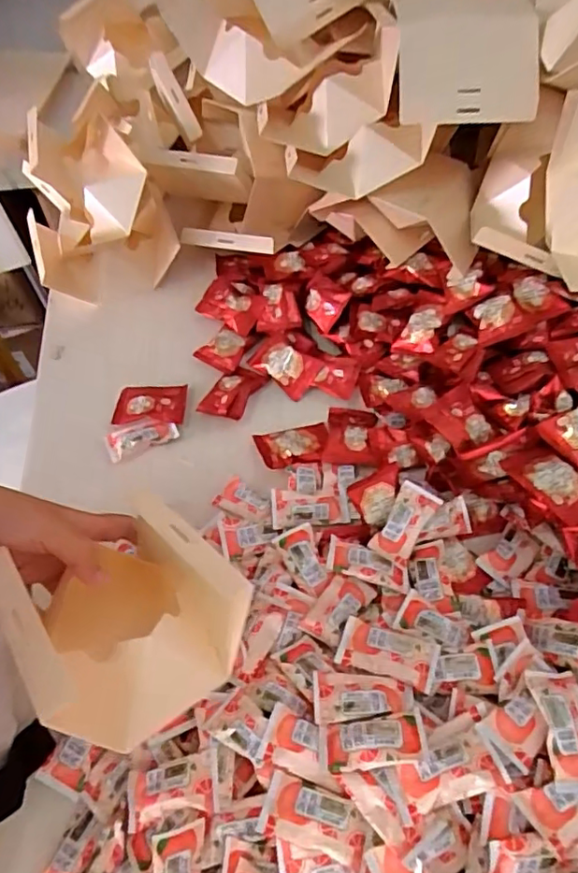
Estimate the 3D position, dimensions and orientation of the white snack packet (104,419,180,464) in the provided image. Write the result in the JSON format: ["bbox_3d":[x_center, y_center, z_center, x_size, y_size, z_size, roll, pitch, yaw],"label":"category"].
[{"bbox_3d":[-0.158,0.000,0.611,0.075,0.009,0.029,-21,61,-10],"label":"white snack packet"}]

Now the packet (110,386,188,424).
[{"bbox_3d":[-0.154,-0.036,0.634,0.077,0.013,0.050,-2,59,1],"label":"packet"}]

